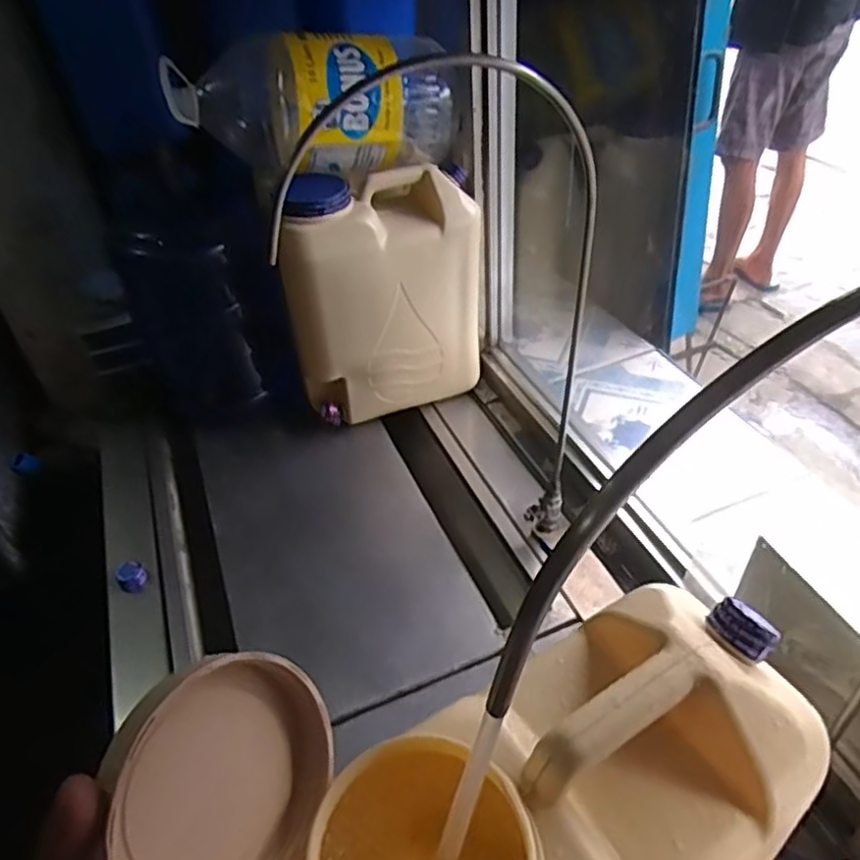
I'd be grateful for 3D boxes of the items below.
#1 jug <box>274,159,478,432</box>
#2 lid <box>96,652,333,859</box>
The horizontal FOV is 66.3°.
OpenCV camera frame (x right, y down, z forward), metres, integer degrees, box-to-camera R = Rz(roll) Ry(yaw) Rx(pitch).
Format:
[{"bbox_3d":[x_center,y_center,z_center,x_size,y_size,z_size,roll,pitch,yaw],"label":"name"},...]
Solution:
[{"bbox_3d":[-0.085,-0.236,1.170,0.334,0.407,0.178,-25,47,-19],"label":"jug"},{"bbox_3d":[-0.100,0.177,0.323,0.023,0.117,0.123,-2,70,37],"label":"lid"}]

